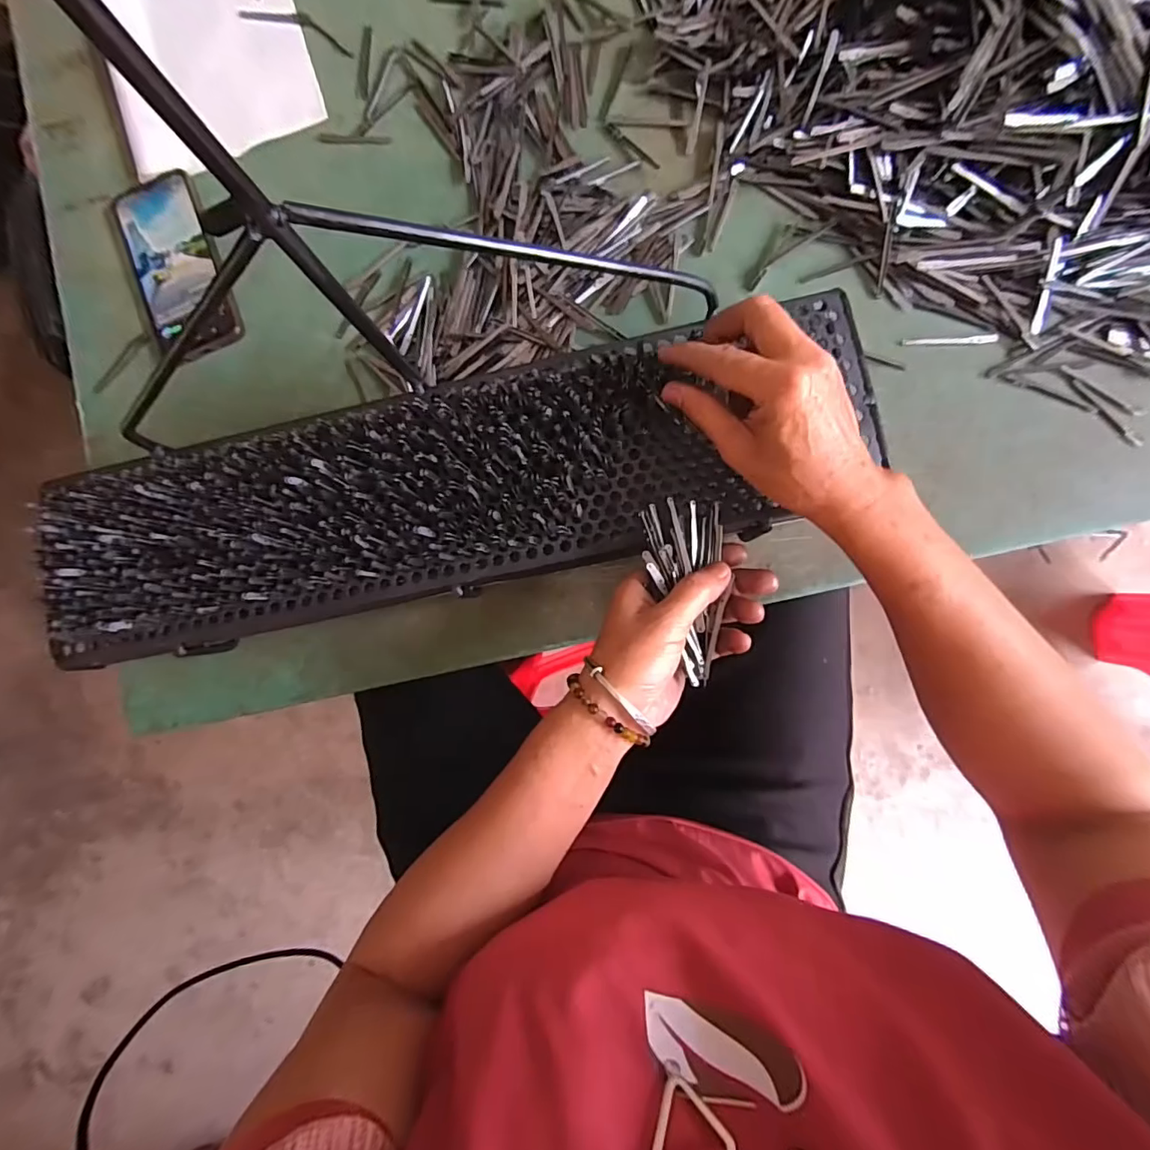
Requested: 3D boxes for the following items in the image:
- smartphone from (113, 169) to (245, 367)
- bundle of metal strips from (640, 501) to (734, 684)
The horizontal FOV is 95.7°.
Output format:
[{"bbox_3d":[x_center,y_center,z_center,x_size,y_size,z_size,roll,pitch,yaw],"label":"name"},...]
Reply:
[{"bbox_3d":[-0.350,-0.263,0.454,0.082,0.013,0.161,-23,86,4],"label":"smartphone"},{"bbox_3d":[0.071,0.009,0.321,0.049,0.018,0.112,-6,82,5],"label":"bundle of metal strips"}]

